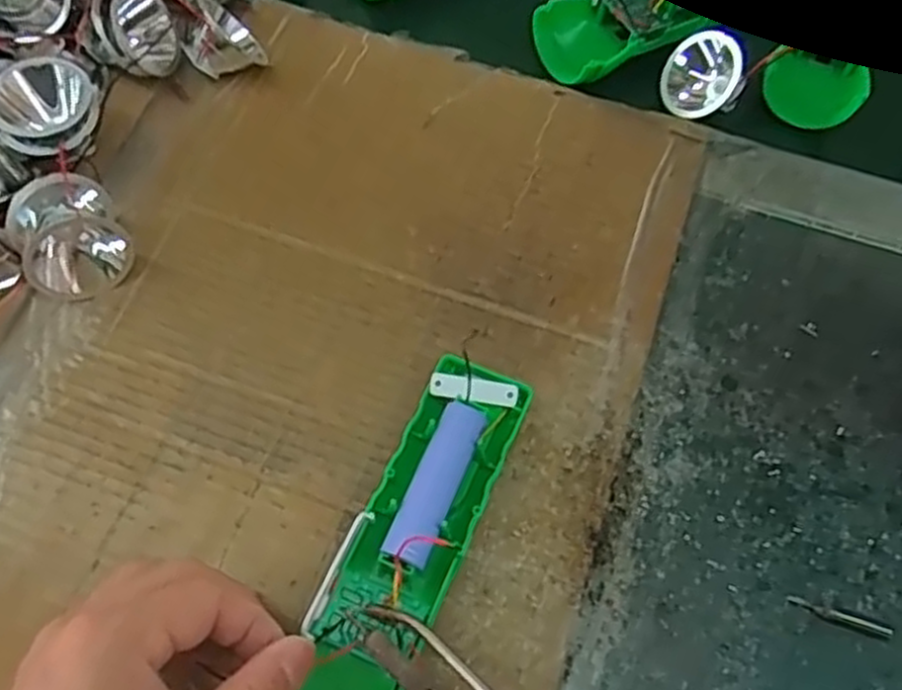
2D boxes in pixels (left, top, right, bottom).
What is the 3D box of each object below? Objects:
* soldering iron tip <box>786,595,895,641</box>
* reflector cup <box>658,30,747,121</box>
[{"bbox_3d":[0.153,0.107,0.308,0.039,0.004,0.005,18,69,5],"label":"soldering iron tip"},{"bbox_3d":[0.132,-0.139,0.408,0.036,0.042,0.023,36,27,25],"label":"reflector cup"}]

